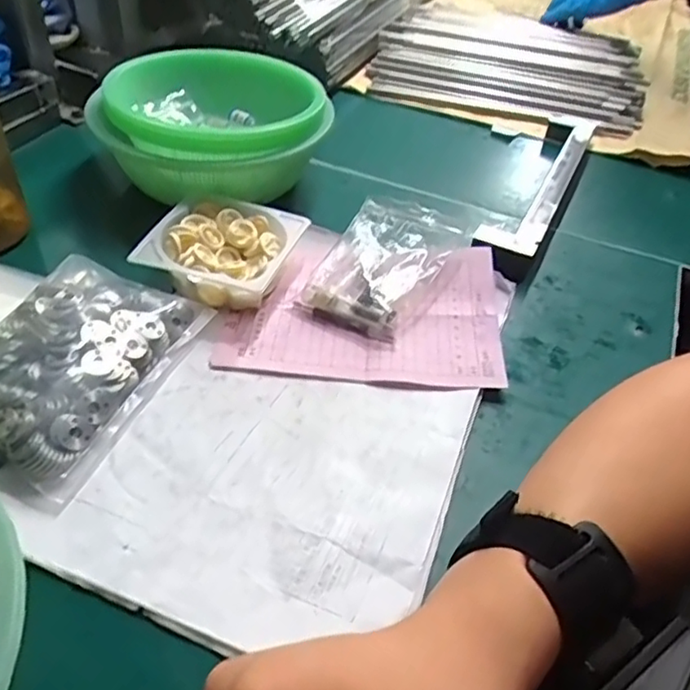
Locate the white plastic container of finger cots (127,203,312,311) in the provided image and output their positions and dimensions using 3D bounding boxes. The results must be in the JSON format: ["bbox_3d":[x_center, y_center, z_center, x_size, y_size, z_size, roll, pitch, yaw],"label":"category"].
[{"bbox_3d":[-0.081,-0.061,0.424,0.089,0.031,0.086,17,44,12],"label":"white plastic container of finger cots"}]

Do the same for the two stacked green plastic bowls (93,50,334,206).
[{"bbox_3d":[-0.099,-0.166,0.485,0.157,0.065,0.131,19,44,13],"label":"two stacked green plastic bowls"}]

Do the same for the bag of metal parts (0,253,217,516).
[{"bbox_3d":[-0.159,0.009,0.354,0.103,0.024,0.151,16,44,11],"label":"bag of metal parts"}]

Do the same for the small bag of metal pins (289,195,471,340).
[{"bbox_3d":[0.023,-0.056,0.428,0.076,0.018,0.108,24,56,18],"label":"small bag of metal pins"}]

